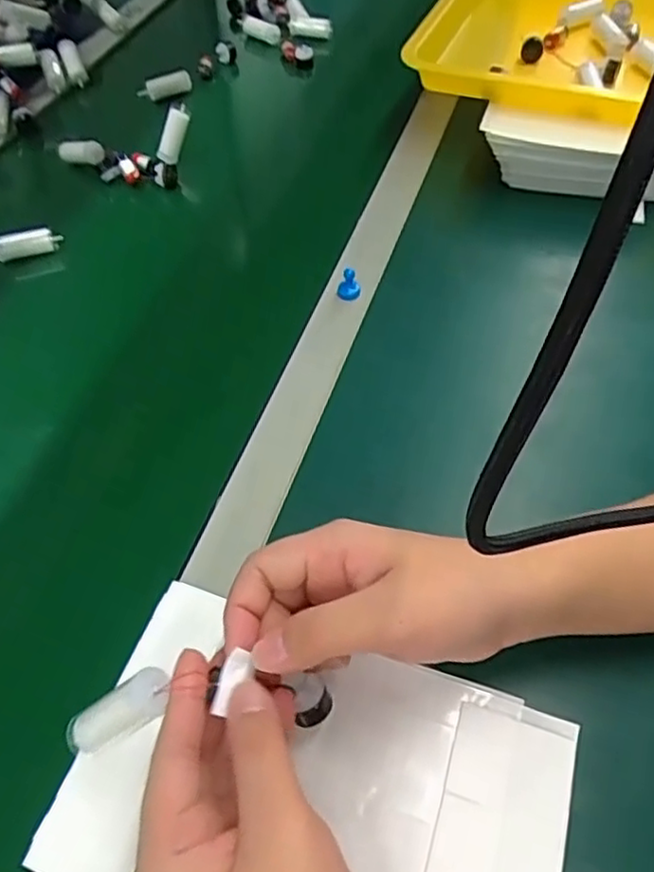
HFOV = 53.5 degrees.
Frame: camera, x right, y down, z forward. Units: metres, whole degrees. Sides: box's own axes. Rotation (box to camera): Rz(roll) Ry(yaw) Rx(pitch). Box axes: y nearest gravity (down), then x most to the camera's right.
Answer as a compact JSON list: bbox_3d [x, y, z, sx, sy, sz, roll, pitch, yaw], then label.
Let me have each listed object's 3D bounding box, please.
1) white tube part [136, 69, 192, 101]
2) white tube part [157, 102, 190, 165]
[{"bbox_3d":[-0.184,-0.402,0.741,0.063,0.020,0.018,-26,62,-18],"label":"white tube part"},{"bbox_3d":[-0.154,-0.304,0.654,0.017,0.057,0.021,29,21,15],"label":"white tube part"}]

